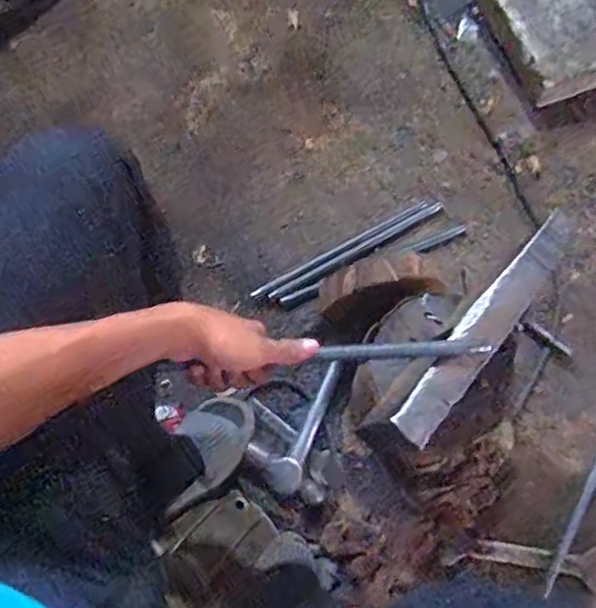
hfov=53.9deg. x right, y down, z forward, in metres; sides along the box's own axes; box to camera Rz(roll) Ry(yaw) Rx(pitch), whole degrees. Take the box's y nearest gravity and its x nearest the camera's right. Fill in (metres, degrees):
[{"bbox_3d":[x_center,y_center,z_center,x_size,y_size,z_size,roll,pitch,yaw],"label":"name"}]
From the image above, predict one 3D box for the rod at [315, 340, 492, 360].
[{"bbox_3d":[0.103,0.044,0.574,0.166,0.013,0.014,-2,75,-2],"label":"rod"}]

